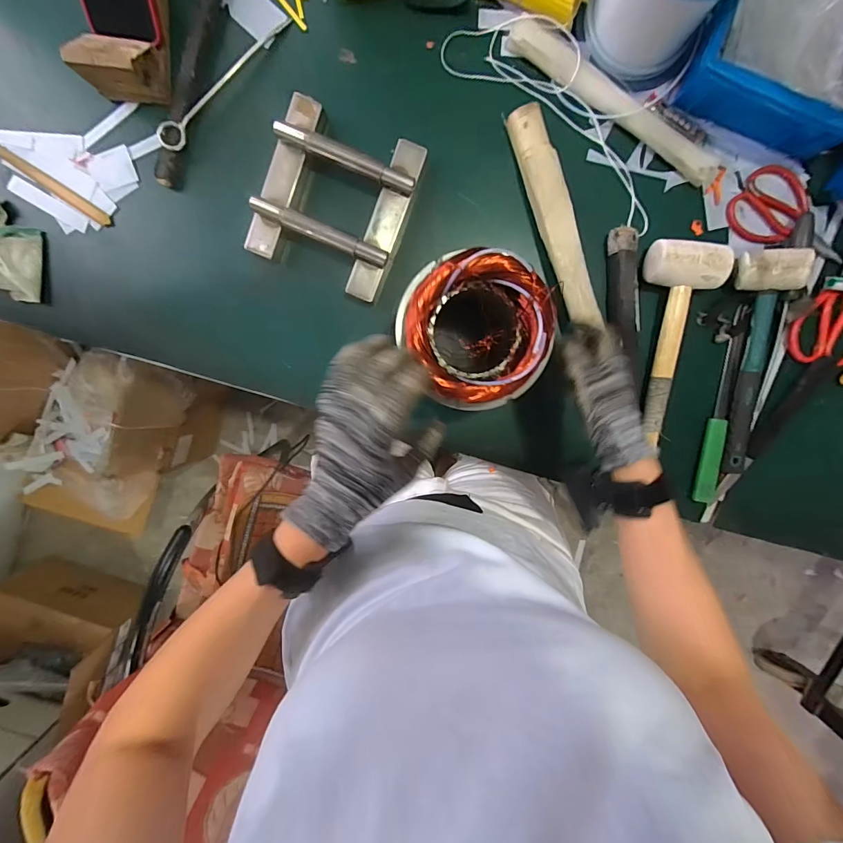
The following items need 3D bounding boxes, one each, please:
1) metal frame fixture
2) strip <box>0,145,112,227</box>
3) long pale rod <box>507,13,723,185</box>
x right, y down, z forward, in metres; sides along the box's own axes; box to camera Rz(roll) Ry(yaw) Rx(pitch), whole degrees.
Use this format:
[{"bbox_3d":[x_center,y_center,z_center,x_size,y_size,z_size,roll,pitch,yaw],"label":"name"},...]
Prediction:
[{"bbox_3d":[-0.109,-0.278,0.505,0.174,0.045,0.190,22,98,-3],"label":"metal frame fixture"},{"bbox_3d":[-0.505,-0.323,0.524,0.207,0.004,0.017,33,98,-4],"label":"strip"},{"bbox_3d":[0.241,-0.393,0.491,0.302,0.026,0.038,34,97,-4],"label":"long pale rod"}]

